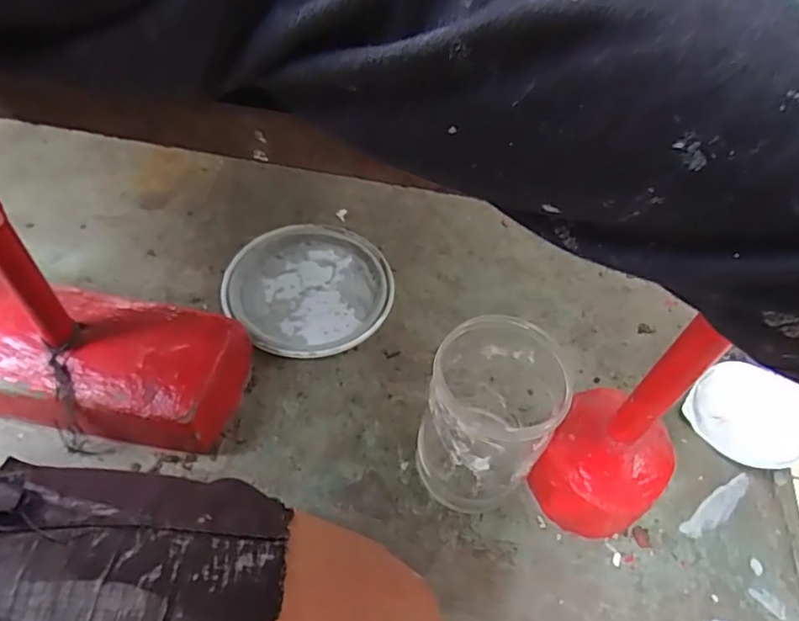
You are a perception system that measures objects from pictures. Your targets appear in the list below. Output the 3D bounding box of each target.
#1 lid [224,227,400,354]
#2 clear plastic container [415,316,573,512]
[{"bbox_3d":[-0.096,-0.026,0.630,0.176,0.015,0.174,2,52,-3],"label":"lid"},{"bbox_3d":[0.068,0.089,0.462,0.095,0.154,0.105,14,52,6],"label":"clear plastic container"}]

